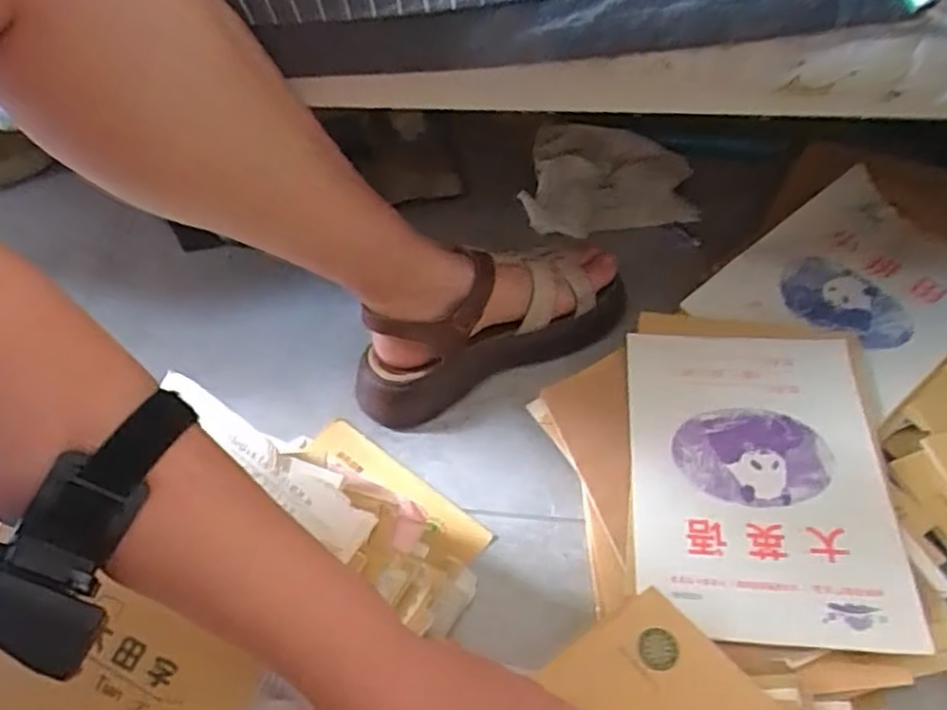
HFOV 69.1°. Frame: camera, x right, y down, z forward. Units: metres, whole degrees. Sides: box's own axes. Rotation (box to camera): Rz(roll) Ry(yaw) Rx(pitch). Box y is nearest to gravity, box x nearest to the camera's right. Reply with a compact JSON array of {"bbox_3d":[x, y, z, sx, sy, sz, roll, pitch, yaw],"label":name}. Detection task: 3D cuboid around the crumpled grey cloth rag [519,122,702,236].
[{"bbox_3d":[0.157,-0.200,0.795,0.186,0.044,0.148,8,54,9],"label":"crumpled grey cloth rag"}]

